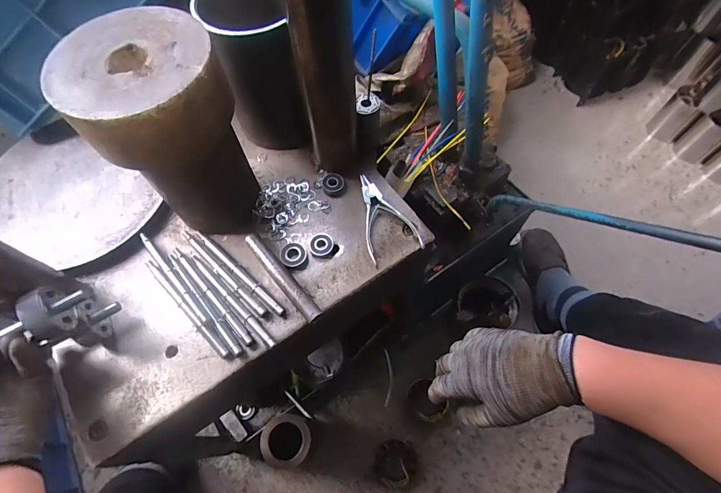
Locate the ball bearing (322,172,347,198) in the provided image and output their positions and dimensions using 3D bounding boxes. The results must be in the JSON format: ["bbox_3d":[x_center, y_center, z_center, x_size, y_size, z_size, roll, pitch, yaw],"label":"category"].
[{"bbox_3d":[-0.037,-0.087,0.532,0.031,0.011,0.037,-13,64,-5],"label":"ball bearing"}]

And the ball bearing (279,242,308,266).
[{"bbox_3d":[-0.086,0.010,0.485,0.033,0.014,0.036,-1,64,2],"label":"ball bearing"}]

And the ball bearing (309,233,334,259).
[{"bbox_3d":[-0.051,-0.002,0.490,0.030,0.012,0.033,-10,64,-3],"label":"ball bearing"}]

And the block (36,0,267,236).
[{"bbox_3d":[-0.204,-0.121,0.433,0.143,0.209,0.142,-20,65,-8],"label":"block"}]

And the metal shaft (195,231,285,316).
[{"bbox_3d":[-0.152,0.031,0.474,0.162,0.007,0.012,39,71,19],"label":"metal shaft"}]

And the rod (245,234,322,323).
[{"bbox_3d":[-0.095,0.036,0.466,0.021,0.018,0.139,-36,68,-15],"label":"rod"}]

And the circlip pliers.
[{"bbox_3d":[0.029,-0.043,0.507,0.069,0.013,0.130,-18,64,-7],"label":"circlip pliers"}]

